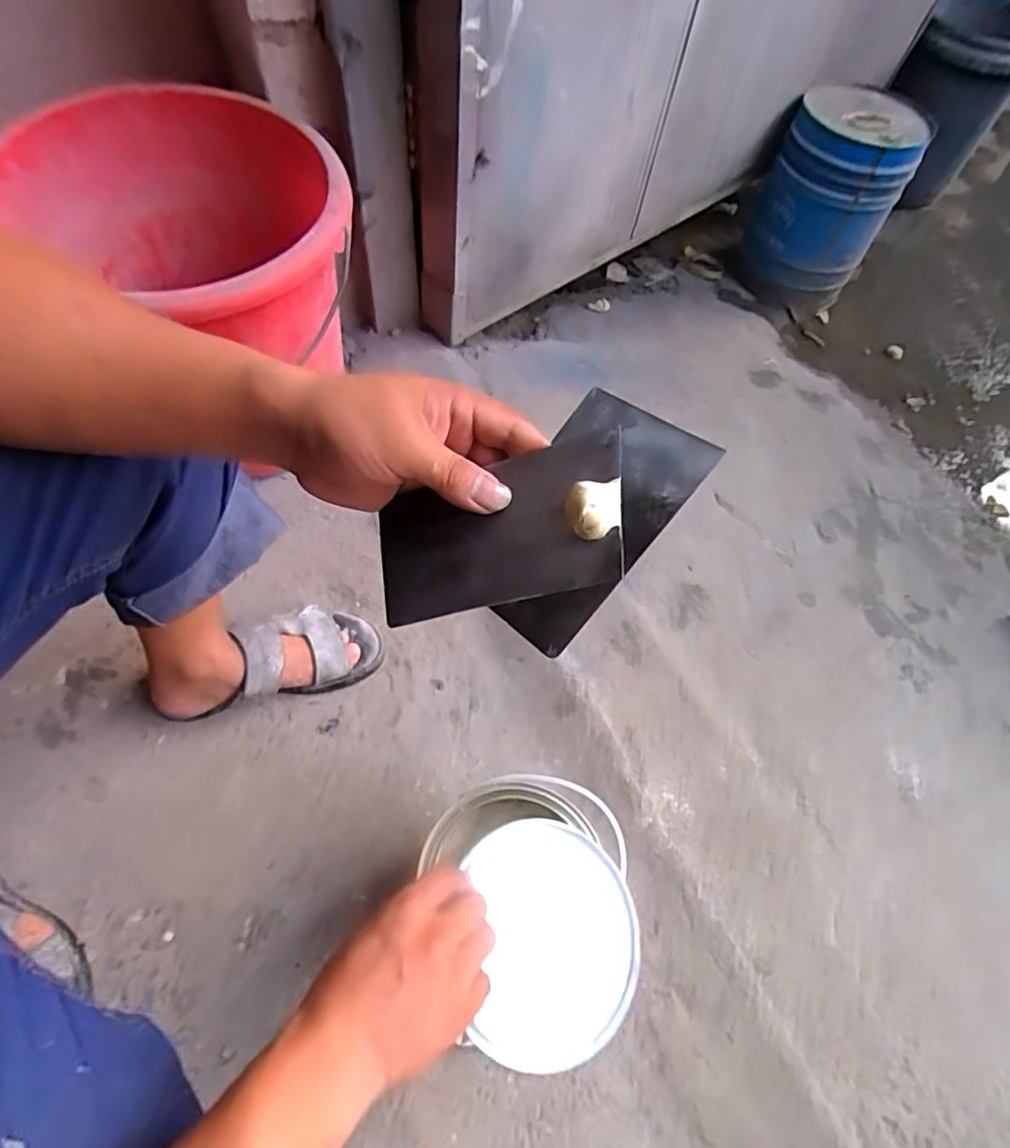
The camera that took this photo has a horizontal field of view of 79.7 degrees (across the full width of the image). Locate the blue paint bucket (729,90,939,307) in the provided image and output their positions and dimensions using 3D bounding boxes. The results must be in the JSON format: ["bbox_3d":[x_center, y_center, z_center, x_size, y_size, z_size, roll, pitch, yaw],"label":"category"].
[{"bbox_3d":[0.697,-0.808,1.317,0.257,0.340,0.270,33,64,14],"label":"blue paint bucket"}]

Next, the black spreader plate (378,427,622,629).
[{"bbox_3d":[-0.005,-0.021,0.308,0.133,0.008,0.074,-13,73,20],"label":"black spreader plate"}]

